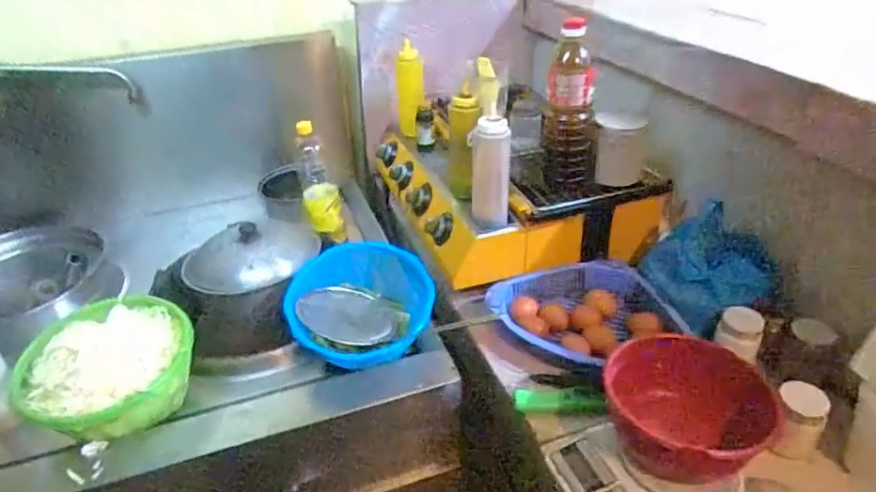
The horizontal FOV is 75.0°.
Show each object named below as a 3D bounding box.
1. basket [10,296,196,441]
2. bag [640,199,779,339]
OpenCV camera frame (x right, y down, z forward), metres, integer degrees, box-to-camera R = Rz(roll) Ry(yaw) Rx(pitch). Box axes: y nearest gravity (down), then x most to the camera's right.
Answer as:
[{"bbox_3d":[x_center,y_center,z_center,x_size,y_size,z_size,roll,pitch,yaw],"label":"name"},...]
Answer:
[{"bbox_3d":[-0.465,0.178,0.830,0.195,0.095,0.215,25,41,3],"label":"basket"},{"bbox_3d":[0.401,0.036,0.857,0.109,0.134,0.160,-17,37,-20],"label":"bag"}]

